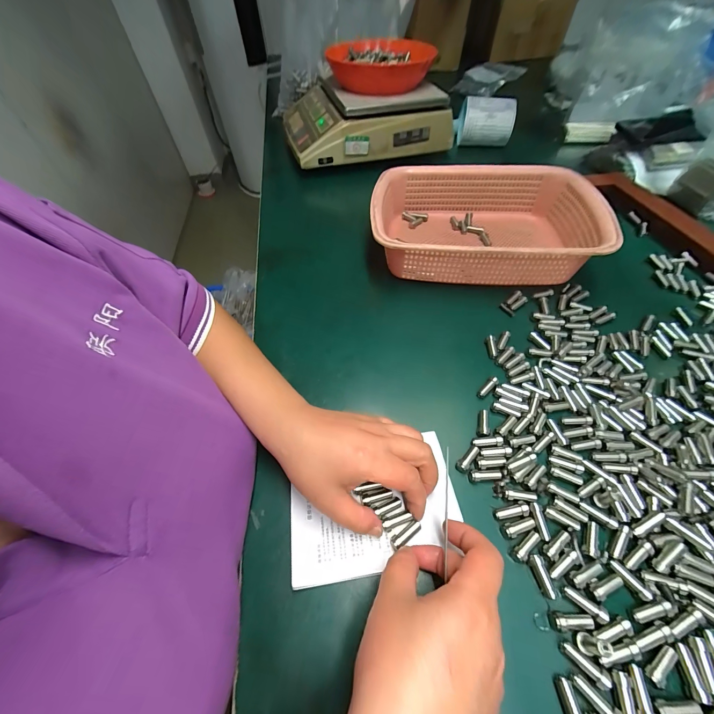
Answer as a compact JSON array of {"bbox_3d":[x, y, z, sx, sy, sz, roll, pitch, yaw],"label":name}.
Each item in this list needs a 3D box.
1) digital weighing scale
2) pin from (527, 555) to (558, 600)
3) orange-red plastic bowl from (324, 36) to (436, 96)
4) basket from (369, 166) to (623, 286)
[{"bbox_3d":[-0.002,-0.535,0.678,0.316,0.100,0.286,-15,55,-9],"label":"digital weighing scale"},{"bbox_3d":[0.137,0.162,0.224,0.009,0.007,0.027,-13,53,-8],"label":"pin"},{"bbox_3d":[0.047,-0.585,0.613,0.202,0.056,0.211,3,53,5],"label":"orange-red plastic bowl"},{"bbox_3d":[0.176,-0.185,0.434,0.298,0.075,0.212,8,53,9],"label":"basket"}]

